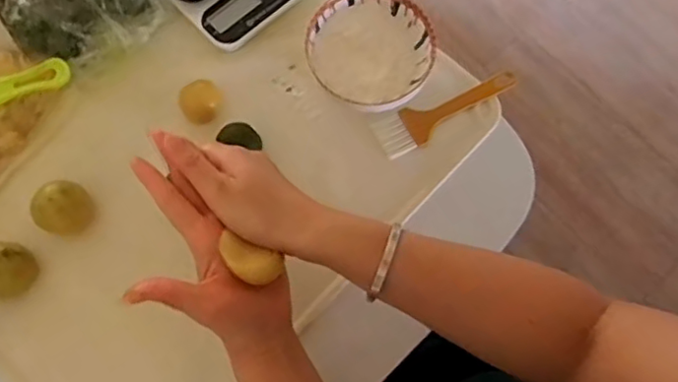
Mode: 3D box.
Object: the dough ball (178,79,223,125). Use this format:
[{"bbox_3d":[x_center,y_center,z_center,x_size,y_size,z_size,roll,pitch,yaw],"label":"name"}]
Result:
[{"bbox_3d":[-0.130,-0.085,0.578,0.038,0.029,0.032,-32,77,-11],"label":"dough ball"}]

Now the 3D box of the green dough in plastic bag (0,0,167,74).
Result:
[{"bbox_3d":[-0.249,-0.189,0.572,0.139,0.061,0.124,-37,77,-12],"label":"green dough in plastic bag"}]

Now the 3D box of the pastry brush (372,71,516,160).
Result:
[{"bbox_3d":[0.108,-0.076,0.602,0.148,0.013,0.043,-22,75,-8],"label":"pastry brush"}]

